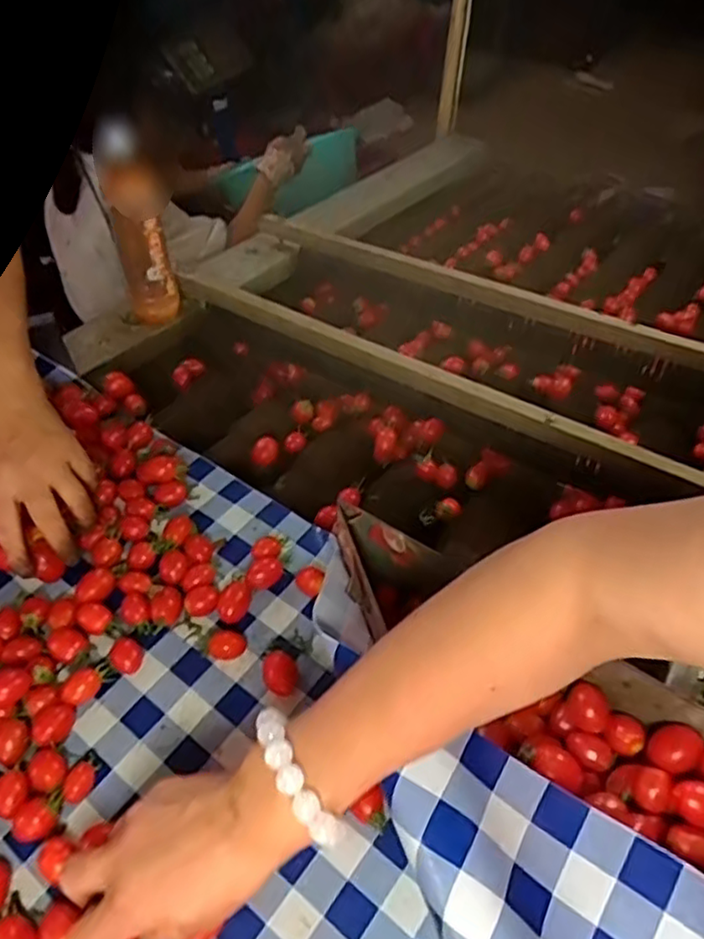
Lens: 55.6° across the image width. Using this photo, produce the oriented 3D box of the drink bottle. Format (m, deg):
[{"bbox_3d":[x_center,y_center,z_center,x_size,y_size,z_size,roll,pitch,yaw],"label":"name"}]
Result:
[{"bbox_3d":[-0.250,-0.276,0.775,0.065,0.212,0.054,-12,51,-3],"label":"drink bottle"}]

